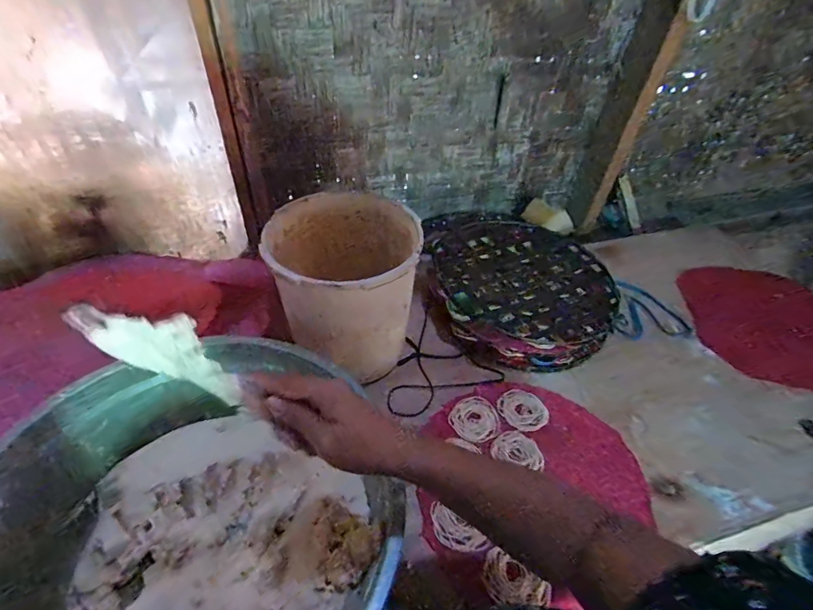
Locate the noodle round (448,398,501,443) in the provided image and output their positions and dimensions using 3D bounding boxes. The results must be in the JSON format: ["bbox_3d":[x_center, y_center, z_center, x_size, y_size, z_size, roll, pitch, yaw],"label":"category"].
[{"bbox_3d":[0.110,0.181,0.692,0.075,0.005,0.073,2,43,-1],"label":"noodle round"}]

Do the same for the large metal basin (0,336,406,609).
[{"bbox_3d":[-0.219,0.261,0.466,0.374,0.190,0.360,2,43,-1],"label":"large metal basin"}]

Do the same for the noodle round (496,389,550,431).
[{"bbox_3d":[0.191,0.171,0.710,0.067,0.007,0.077,-31,53,-30],"label":"noodle round"}]

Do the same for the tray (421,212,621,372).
[{"bbox_3d":[0.235,-0.039,0.872,0.356,0.074,0.368,-4,44,-7],"label":"tray"}]

